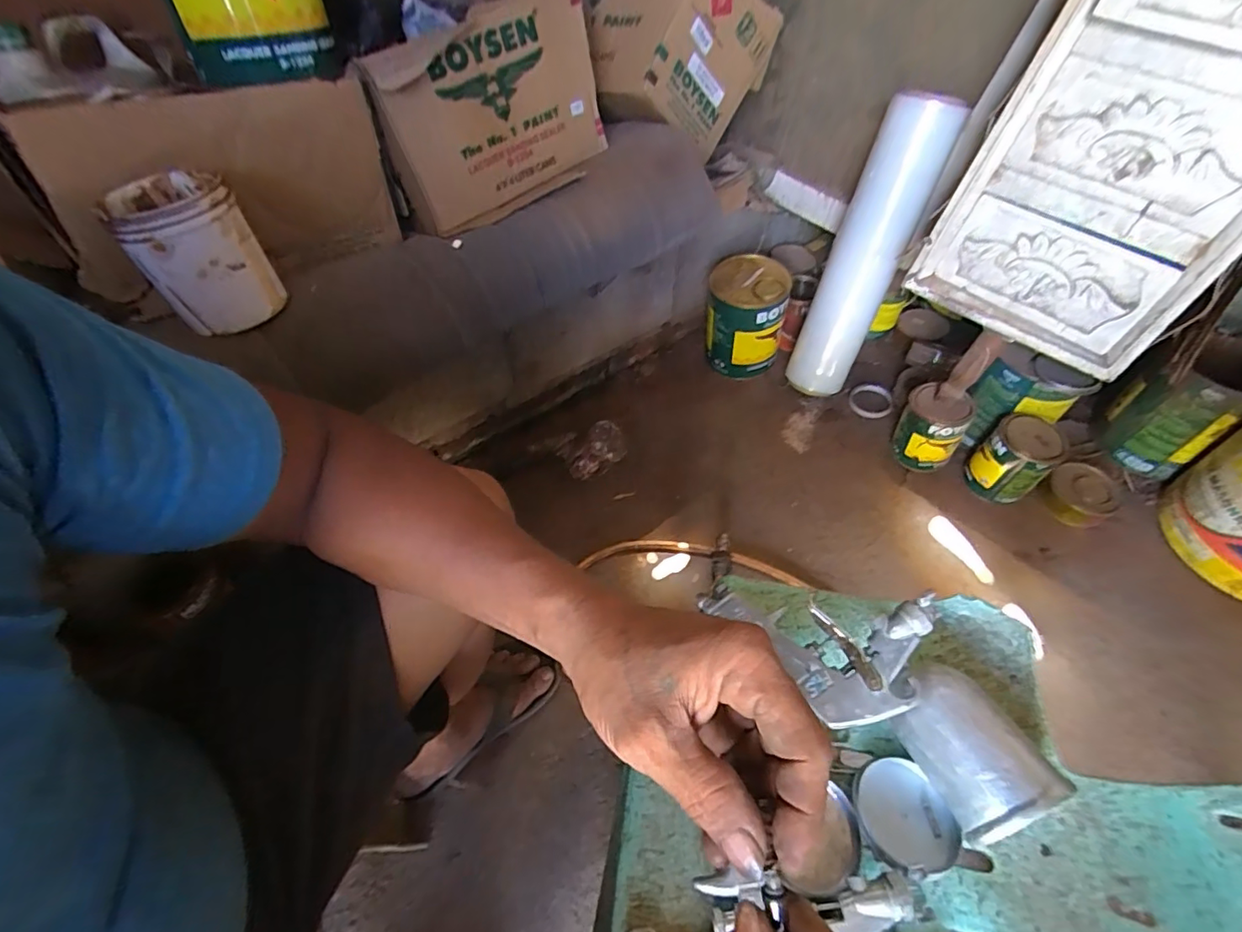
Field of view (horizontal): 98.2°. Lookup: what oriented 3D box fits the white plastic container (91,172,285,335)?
[{"bbox_3d":[-0.446,-0.226,0.569,0.107,0.121,0.127,-35,59,-25],"label":"white plastic container"}]

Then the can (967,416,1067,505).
[{"bbox_3d":[0.689,-0.011,0.943,0.108,0.139,0.104,0,51,0],"label":"can"}]

